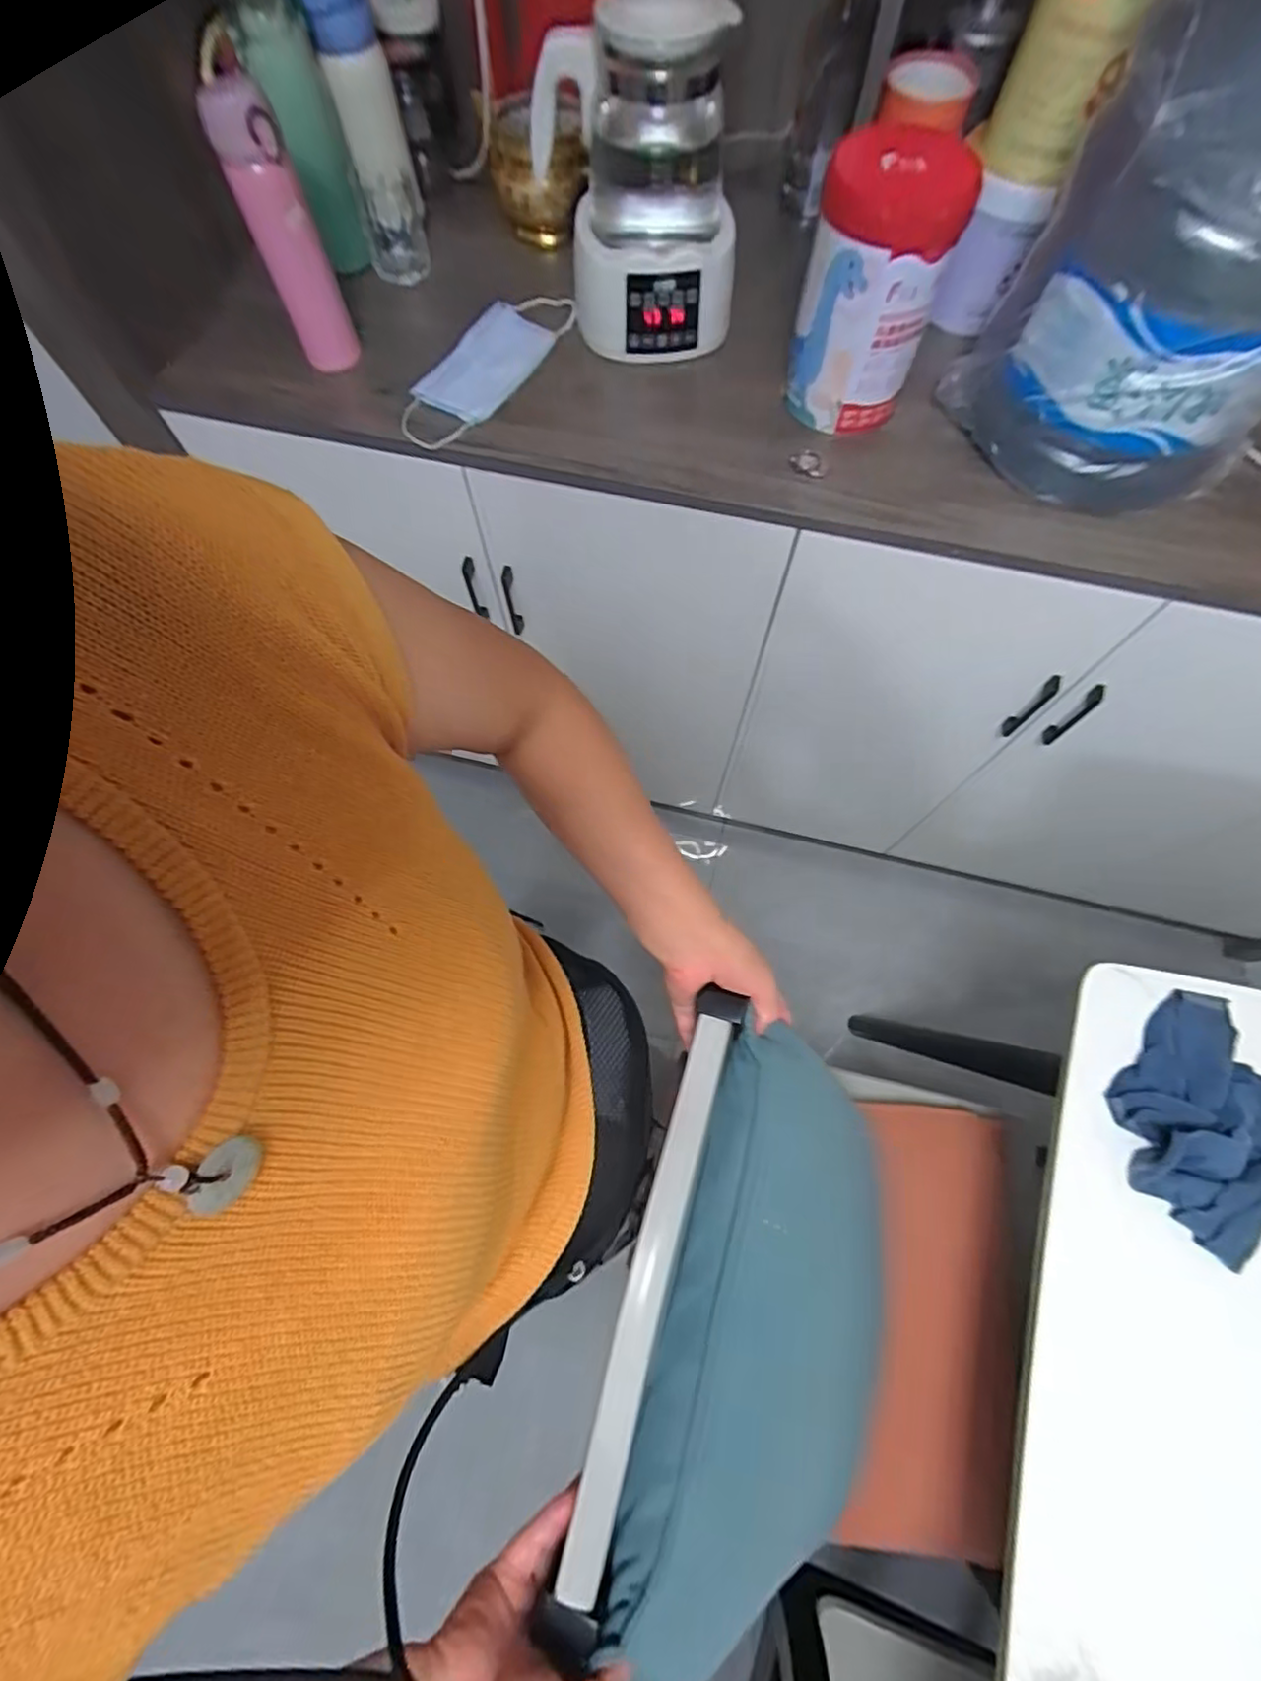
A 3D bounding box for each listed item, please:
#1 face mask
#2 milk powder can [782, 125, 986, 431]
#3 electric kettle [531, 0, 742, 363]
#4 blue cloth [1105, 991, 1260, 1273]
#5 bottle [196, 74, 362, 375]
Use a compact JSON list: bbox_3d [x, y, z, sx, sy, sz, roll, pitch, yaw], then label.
[{"bbox_3d":[-0.161,-0.541,0.728,0.096,0.020,0.272,27,72,10],"label":"face mask"},{"bbox_3d":[0.232,-0.533,0.629,0.131,0.198,0.123,11,70,5],"label":"milk powder can"},{"bbox_3d":[0.009,-0.648,0.640,0.194,0.248,0.137,-3,69,0],"label":"electric kettle"},{"bbox_3d":[0.520,0.251,0.562,0.183,0.048,0.199,-26,71,-9],"label":"blue cloth"},{"bbox_3d":[-0.327,-0.568,0.625,0.058,0.222,0.059,-22,71,-7],"label":"bottle"}]

